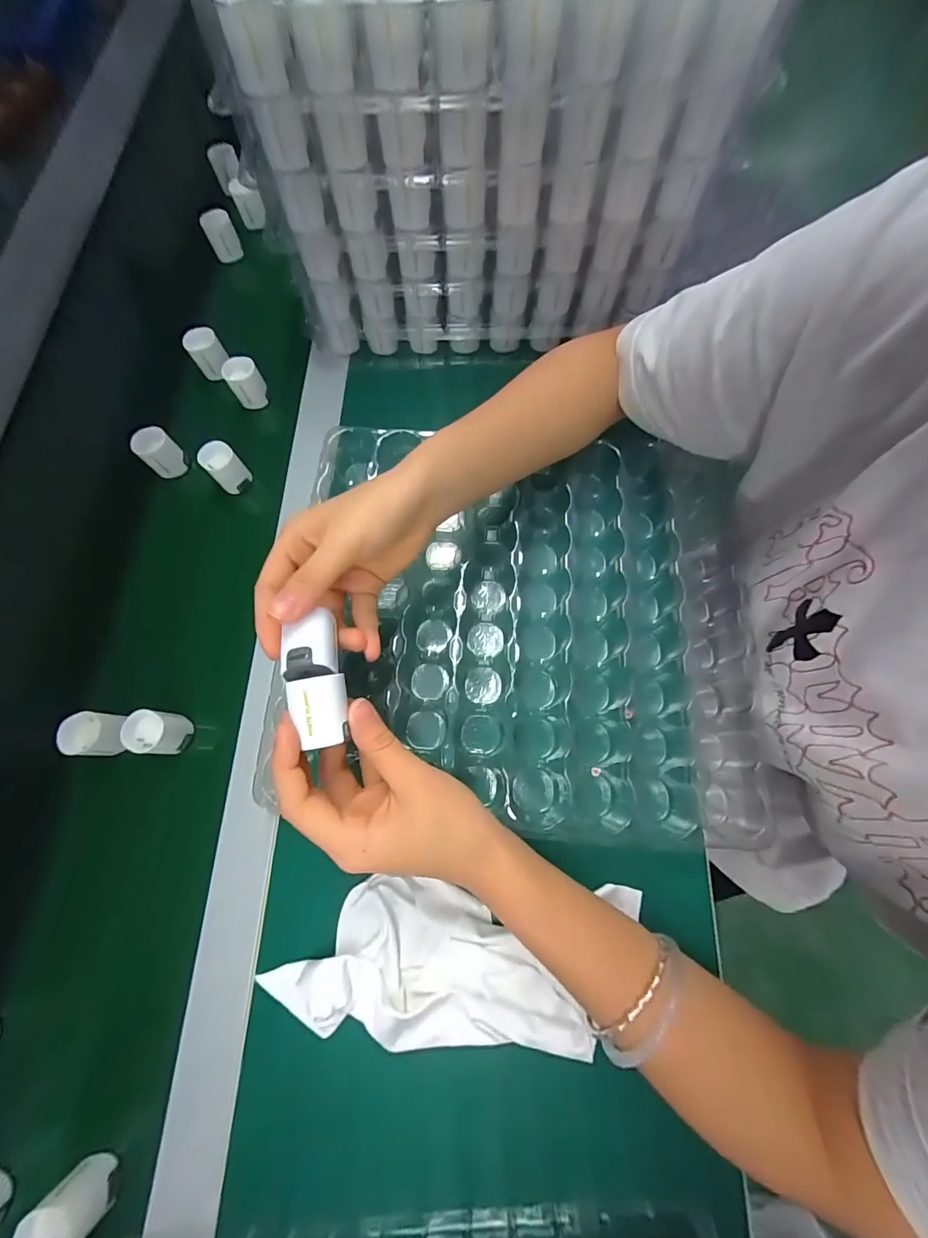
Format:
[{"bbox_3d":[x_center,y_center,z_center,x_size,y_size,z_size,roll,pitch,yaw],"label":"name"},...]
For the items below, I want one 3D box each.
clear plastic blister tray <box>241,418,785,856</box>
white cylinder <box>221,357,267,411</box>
[{"bbox_3d":[0.041,-0.003,0.338,0.326,0.056,0.292,4,71,3],"label":"clear plastic blister tray"},{"bbox_3d":[-0.212,-0.230,0.430,0.031,0.034,0.031,-1,71,2],"label":"white cylinder"}]

